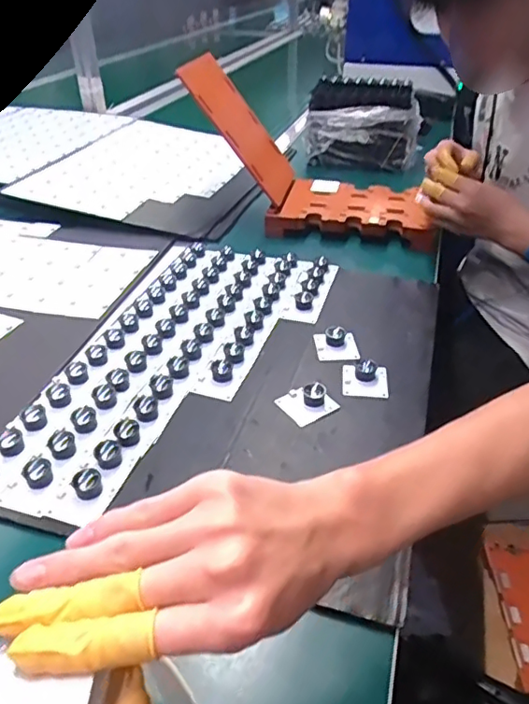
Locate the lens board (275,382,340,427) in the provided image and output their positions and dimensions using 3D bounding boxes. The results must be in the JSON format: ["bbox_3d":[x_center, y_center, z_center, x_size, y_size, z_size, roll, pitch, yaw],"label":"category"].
[{"bbox_3d":[0.042,0.043,0.541,0.049,0.019,0.045,-21,41,-27],"label":"lens board"}]

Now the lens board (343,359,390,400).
[{"bbox_3d":[0.103,0.024,0.567,0.045,0.016,0.042,3,36,5],"label":"lens board"}]

